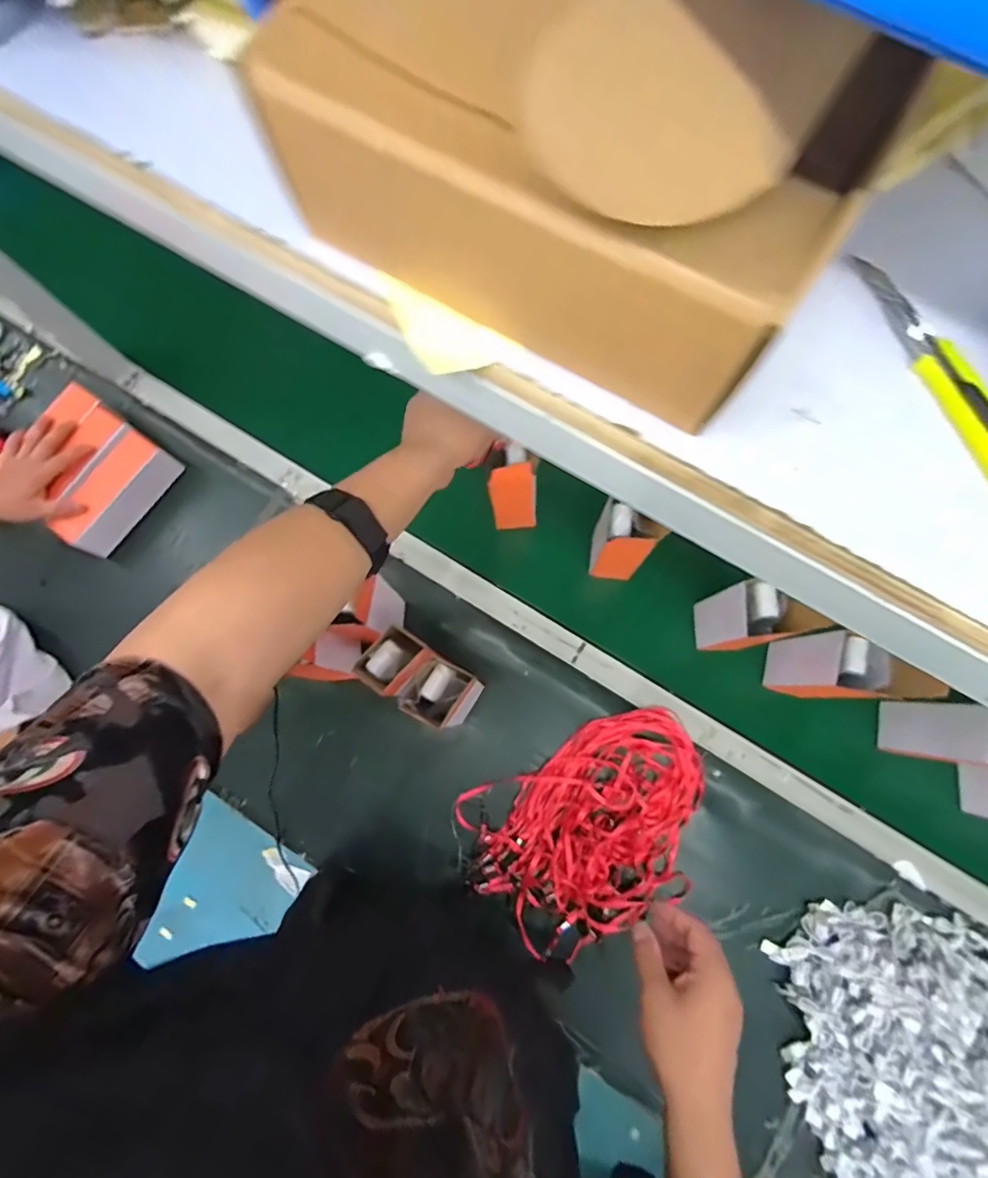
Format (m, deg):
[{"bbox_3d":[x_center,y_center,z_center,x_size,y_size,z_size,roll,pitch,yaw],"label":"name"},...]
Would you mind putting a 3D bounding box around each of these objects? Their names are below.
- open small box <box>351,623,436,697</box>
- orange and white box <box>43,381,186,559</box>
[{"bbox_3d":[-0.113,0.080,0.589,0.059,0.036,0.074,42,82,9],"label":"open small box"},{"bbox_3d":[-0.613,-0.181,0.805,0.184,0.067,0.185,38,81,8],"label":"orange and white box"}]

